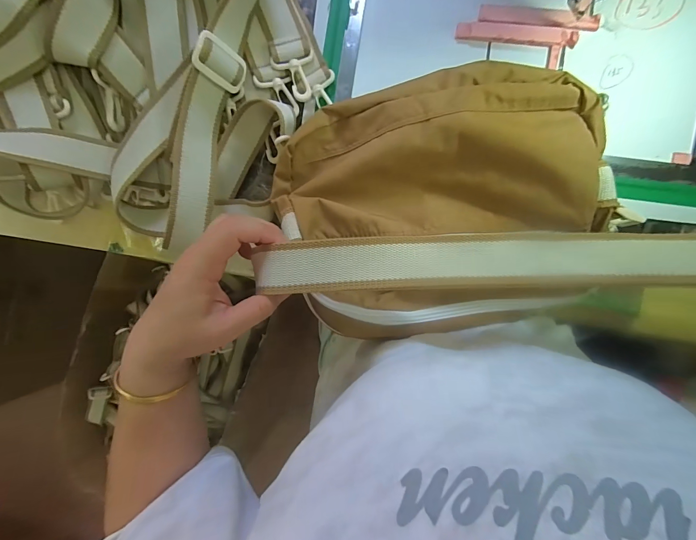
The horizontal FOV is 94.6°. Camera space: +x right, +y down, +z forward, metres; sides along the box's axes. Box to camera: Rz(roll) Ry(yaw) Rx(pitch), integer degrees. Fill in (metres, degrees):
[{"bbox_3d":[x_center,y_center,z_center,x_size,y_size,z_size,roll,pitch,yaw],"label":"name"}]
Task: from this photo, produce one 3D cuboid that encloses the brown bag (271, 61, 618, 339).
[{"bbox_3d":[0.078,-0.053,0.285,0.268,0.051,0.216,-9,90,5],"label":"brown bag"}]

